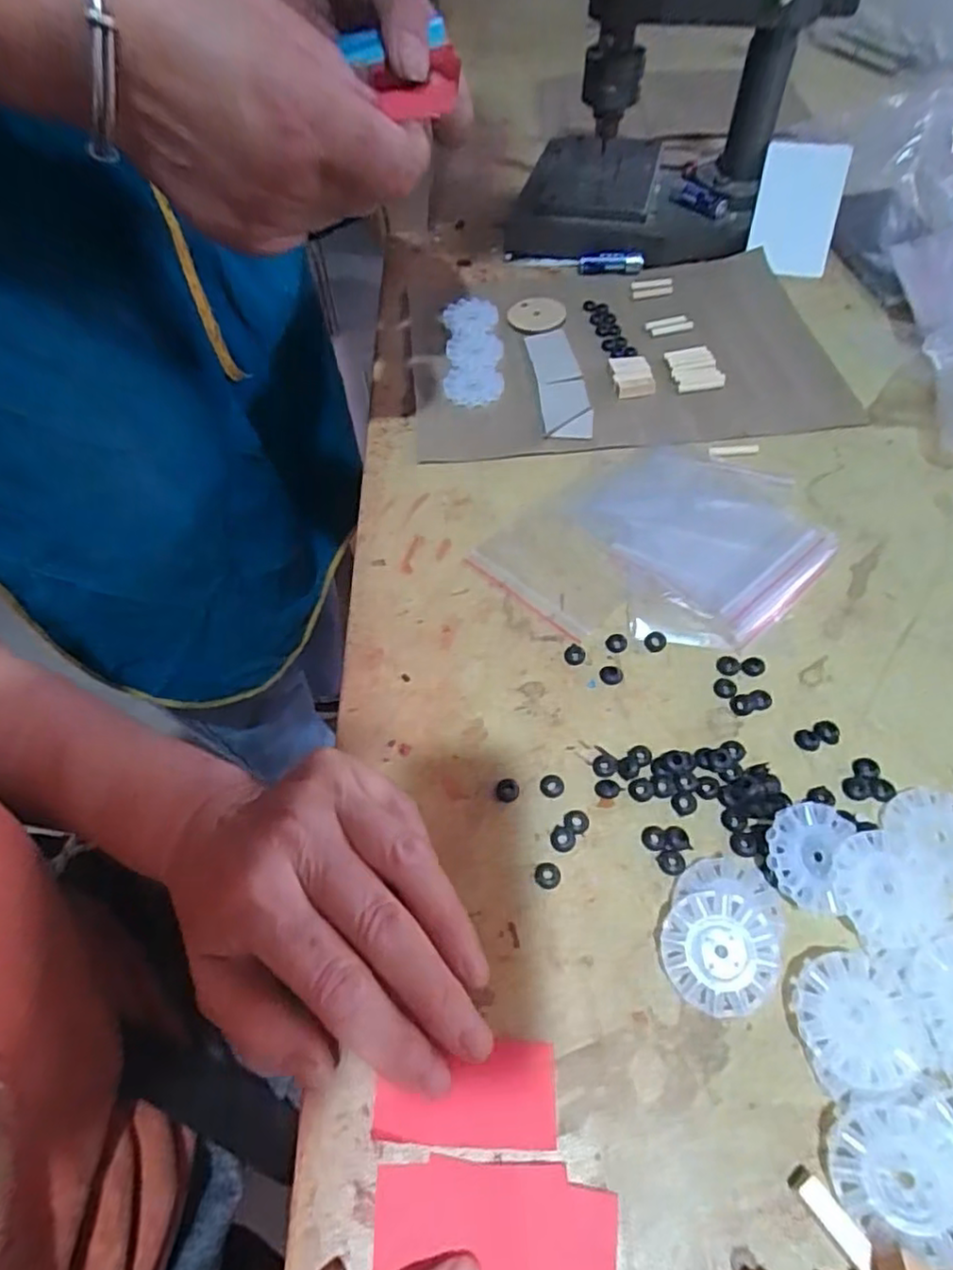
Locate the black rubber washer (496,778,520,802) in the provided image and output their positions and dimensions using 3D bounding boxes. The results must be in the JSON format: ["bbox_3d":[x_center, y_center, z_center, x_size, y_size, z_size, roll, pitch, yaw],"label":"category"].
[{"bbox_3d":[0.013,0.066,0.276,0.010,0.004,0.010,-1,54,2],"label":"black rubber washer"}]

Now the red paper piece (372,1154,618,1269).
[{"bbox_3d":[0.005,0.180,0.199,0.073,0.004,0.033,7,55,6],"label":"red paper piece"}]

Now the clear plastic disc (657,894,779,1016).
[{"bbox_3d":[0.087,0.113,0.232,0.039,0.004,0.038,3,72,12],"label":"clear plastic disc"}]

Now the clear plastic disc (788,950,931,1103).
[{"bbox_3d":[0.128,0.128,0.217,0.040,0.004,0.040,-1,54,2],"label":"clear plastic disc"}]

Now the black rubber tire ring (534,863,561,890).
[{"bbox_3d":[0.028,0.094,0.255,0.010,0.004,0.010,-1,54,2],"label":"black rubber tire ring"}]

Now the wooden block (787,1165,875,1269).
[{"bbox_3d":[0.106,0.173,0.194,0.008,0.006,0.026,-32,59,-19],"label":"wooden block"}]

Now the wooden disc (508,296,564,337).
[{"bbox_3d":[0.044,-0.234,0.480,0.041,0.007,0.041,-1,54,2],"label":"wooden disc"}]

